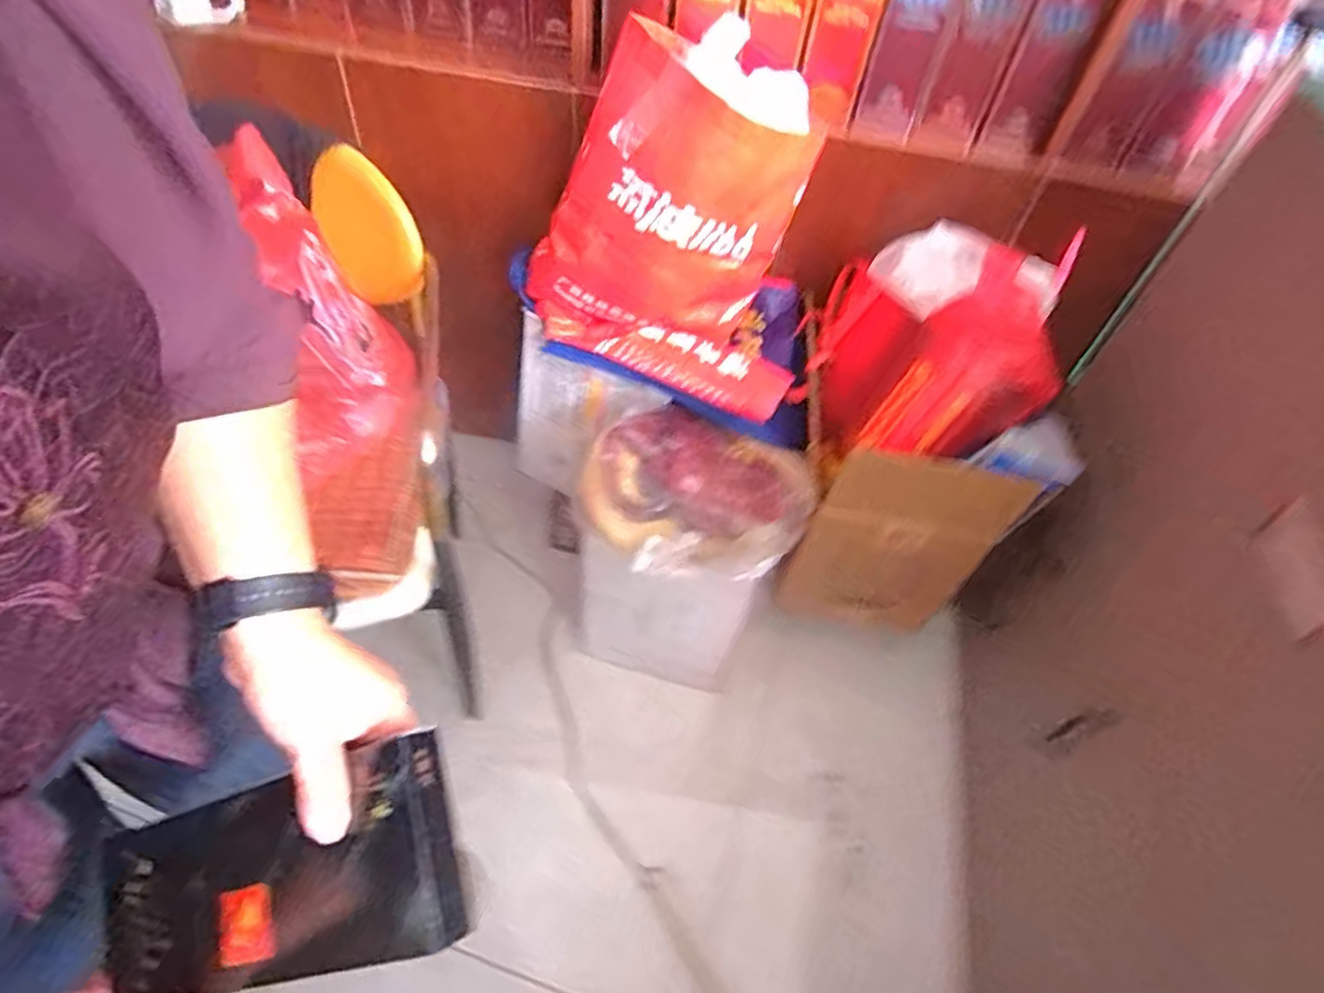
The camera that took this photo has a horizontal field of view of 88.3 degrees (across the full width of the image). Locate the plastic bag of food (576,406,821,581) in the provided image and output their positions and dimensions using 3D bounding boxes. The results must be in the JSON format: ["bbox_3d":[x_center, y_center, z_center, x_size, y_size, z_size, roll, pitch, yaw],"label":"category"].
[{"bbox_3d":[0.048,-0.007,0.948,0.288,0.102,0.229,26,54,15],"label":"plastic bag of food"}]

